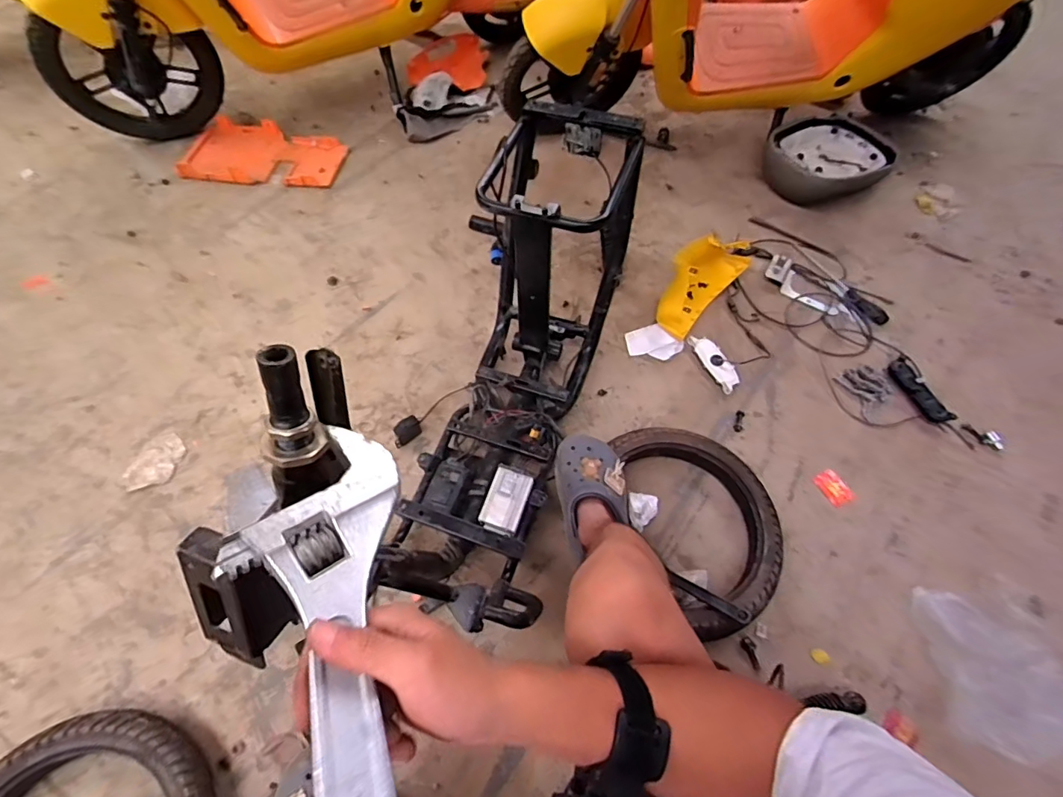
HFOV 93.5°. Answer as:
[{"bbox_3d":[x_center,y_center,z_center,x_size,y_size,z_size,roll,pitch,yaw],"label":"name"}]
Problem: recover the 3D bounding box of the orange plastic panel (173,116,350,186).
[{"bbox_3d":[-0.727,-0.683,1.394,0.402,0.031,0.244,6,59,-1],"label":"orange plastic panel"}]

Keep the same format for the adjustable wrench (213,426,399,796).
[{"bbox_3d":[-0.092,0.165,0.242,0.091,0.019,0.348,-15,57,-13],"label":"adjustable wrench"}]

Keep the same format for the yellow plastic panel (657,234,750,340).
[{"bbox_3d":[0.391,-0.283,1.151,0.120,0.134,0.316,37,64,17],"label":"yellow plastic panel"}]

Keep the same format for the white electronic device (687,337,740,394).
[{"bbox_3d":[0.401,-0.079,1.088,0.053,0.015,0.147,-16,62,-13],"label":"white electronic device"}]

